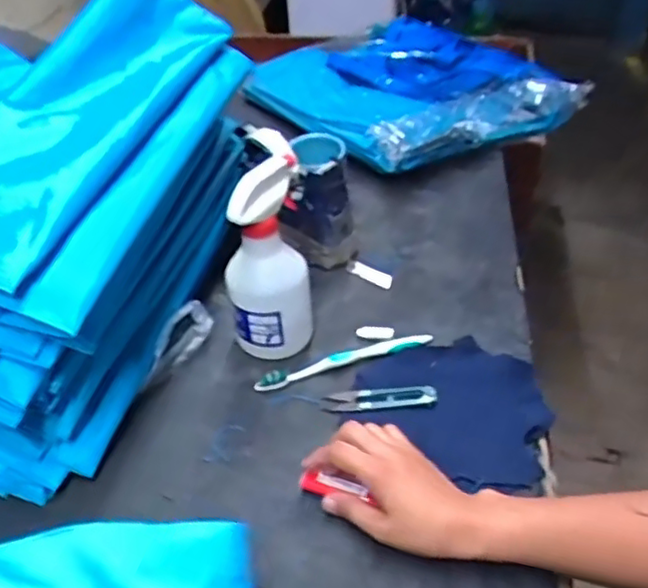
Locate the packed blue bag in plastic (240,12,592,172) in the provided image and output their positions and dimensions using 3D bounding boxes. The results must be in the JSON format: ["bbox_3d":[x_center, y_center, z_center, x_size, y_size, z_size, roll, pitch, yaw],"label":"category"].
[{"bbox_3d":[0.140,-0.316,1.019,0.369,0.079,0.365,-26,45,-24],"label":"packed blue bag in plastic"}]

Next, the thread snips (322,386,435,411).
[{"bbox_3d":[0.050,0.092,0.592,0.103,0.015,0.023,-1,40,3],"label":"thread snips"}]

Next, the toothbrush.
[{"bbox_3d":[0.021,0.063,0.630,0.177,0.014,0.016,-14,41,-13],"label":"toothbrush"}]

